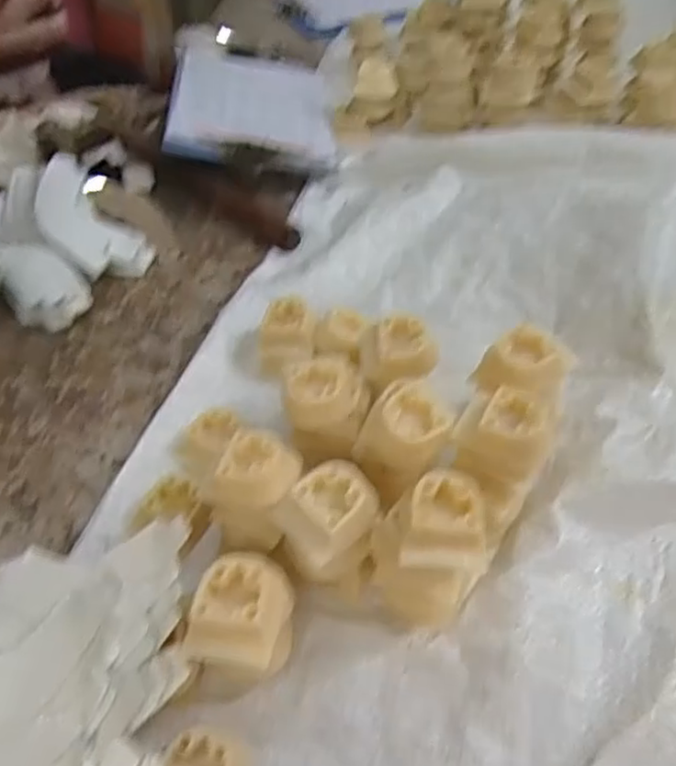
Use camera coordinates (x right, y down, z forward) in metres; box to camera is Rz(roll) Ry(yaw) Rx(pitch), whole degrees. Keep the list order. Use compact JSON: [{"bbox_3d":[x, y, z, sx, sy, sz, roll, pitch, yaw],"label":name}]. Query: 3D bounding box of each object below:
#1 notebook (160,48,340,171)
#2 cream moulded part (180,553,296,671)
[{"bbox_3d":[-0.083,-0.273,0.647,0.148,0.014,0.245,3,44,-11],"label":"notebook"},{"bbox_3d":[-0.040,0.097,0.285,0.042,0.018,0.042,11,51,11],"label":"cream moulded part"}]

